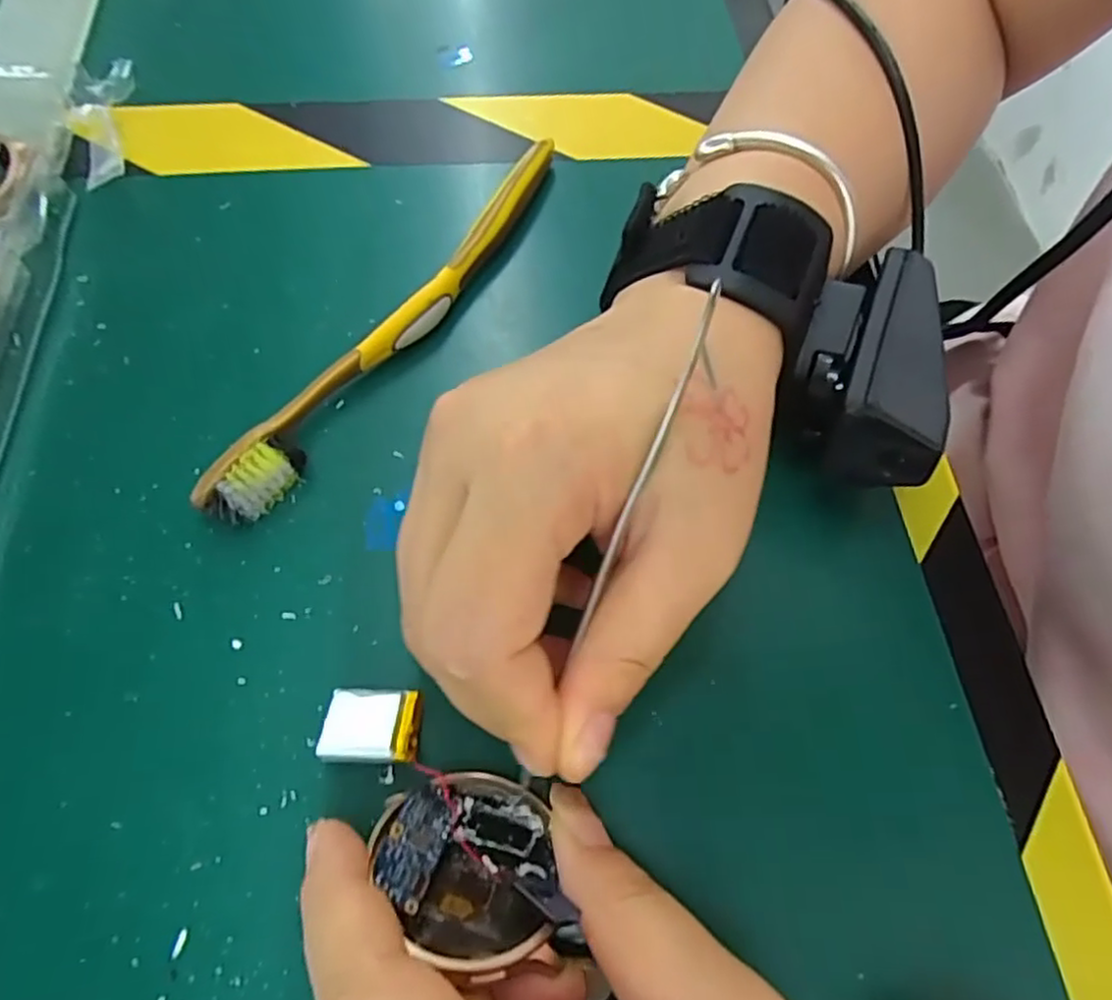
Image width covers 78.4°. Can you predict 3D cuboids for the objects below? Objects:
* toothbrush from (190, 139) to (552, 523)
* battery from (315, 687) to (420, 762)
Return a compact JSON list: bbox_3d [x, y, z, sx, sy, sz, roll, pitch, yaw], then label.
[{"bbox_3d":[-0.048,-0.061,0.224,0.015,0.017,0.172,31,67,12],"label":"toothbrush"},{"bbox_3d":[-0.046,0.056,0.171,0.023,0.004,0.020,2,41,-5],"label":"battery"}]

